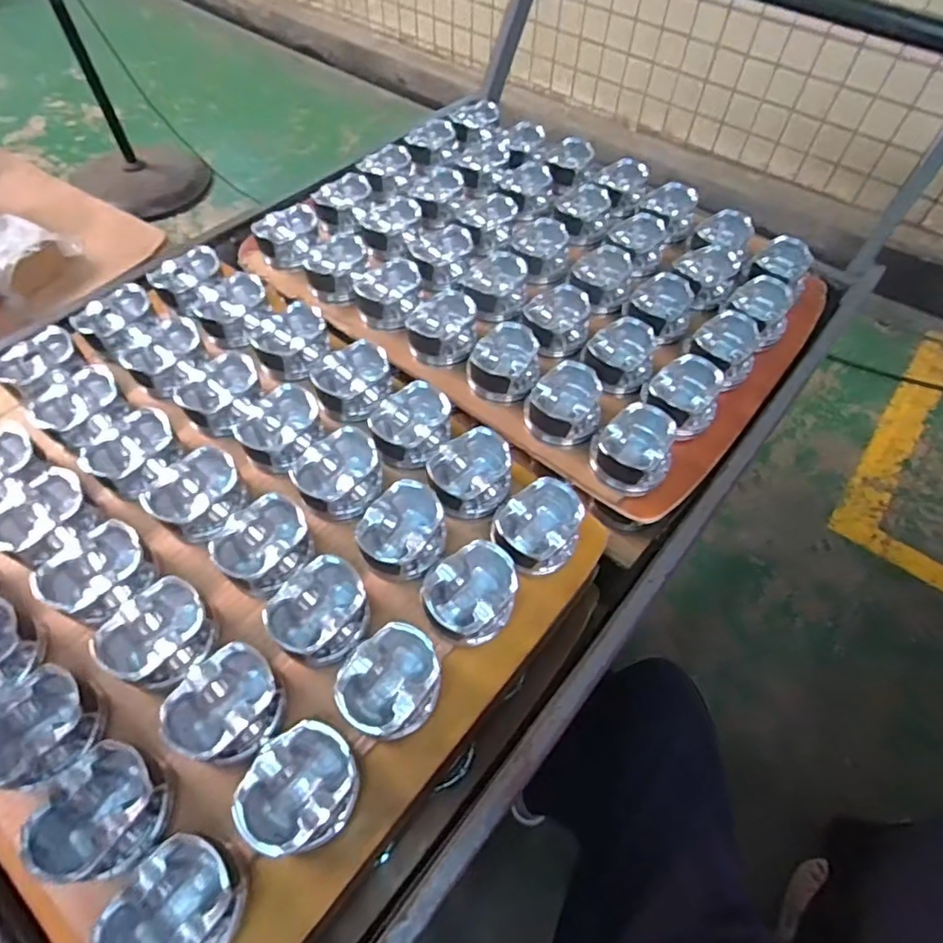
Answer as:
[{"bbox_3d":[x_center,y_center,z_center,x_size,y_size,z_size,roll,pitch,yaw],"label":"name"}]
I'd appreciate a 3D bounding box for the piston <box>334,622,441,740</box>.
[{"bbox_3d":[-0.064,0.167,0.459,0.075,0.045,0.080,1,56,-2],"label":"piston"}]

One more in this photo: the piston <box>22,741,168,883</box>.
[{"bbox_3d":[-0.262,0.239,0.406,0.082,0.042,0.080,-4,56,-6],"label":"piston"}]

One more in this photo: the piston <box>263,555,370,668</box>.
[{"bbox_3d":[-0.126,0.117,0.485,0.072,0.049,0.079,1,56,-2],"label":"piston"}]

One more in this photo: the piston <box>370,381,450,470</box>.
[{"bbox_3d":[-0.064,-0.049,0.601,0.083,0.046,0.090,1,56,-2],"label":"piston"}]

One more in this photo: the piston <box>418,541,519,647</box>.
[{"bbox_3d":[0.000,0.111,0.506,0.083,0.056,0.068,-31,63,-21],"label":"piston"}]

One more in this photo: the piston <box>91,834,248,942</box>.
[{"bbox_3d":[-0.193,0.290,0.375,0.069,0.044,0.082,31,60,17],"label":"piston"}]

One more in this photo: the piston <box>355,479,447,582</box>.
[{"bbox_3d":[-0.063,0.055,0.531,0.075,0.044,0.083,13,56,6],"label":"piston"}]

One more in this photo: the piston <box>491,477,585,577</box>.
[{"bbox_3d":[0.061,0.051,0.538,0.081,0.050,0.080,1,56,-2],"label":"piston"}]

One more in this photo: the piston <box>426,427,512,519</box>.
[{"bbox_3d":[-0.002,0.001,0.571,0.083,0.046,0.081,1,56,-2],"label":"piston"}]

